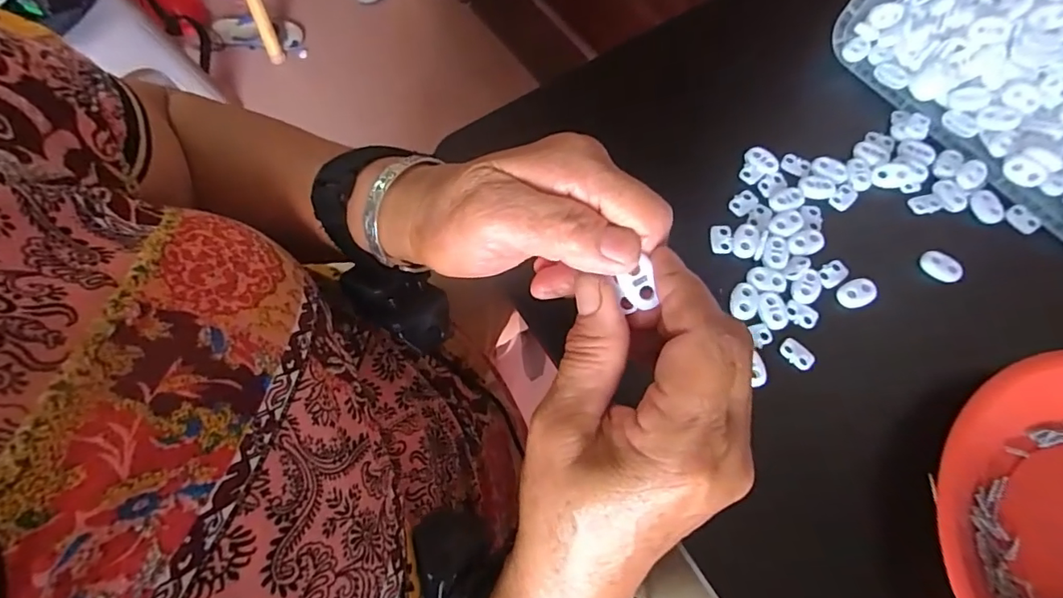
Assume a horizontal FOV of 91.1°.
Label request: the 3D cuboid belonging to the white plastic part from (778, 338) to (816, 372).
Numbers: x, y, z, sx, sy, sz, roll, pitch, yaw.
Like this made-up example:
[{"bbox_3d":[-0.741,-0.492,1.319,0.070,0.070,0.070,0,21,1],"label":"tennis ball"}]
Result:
[{"bbox_3d":[0.152,0.032,0.298,0.012,0.004,0.020,-36,74,-14],"label":"white plastic part"}]

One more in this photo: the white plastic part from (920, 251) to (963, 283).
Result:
[{"bbox_3d":[0.246,-0.019,0.314,0.023,0.009,0.014,30,71,10],"label":"white plastic part"}]

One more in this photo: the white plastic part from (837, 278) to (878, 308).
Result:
[{"bbox_3d":[0.192,-0.003,0.308,0.020,0.007,0.015,-26,72,-11],"label":"white plastic part"}]

